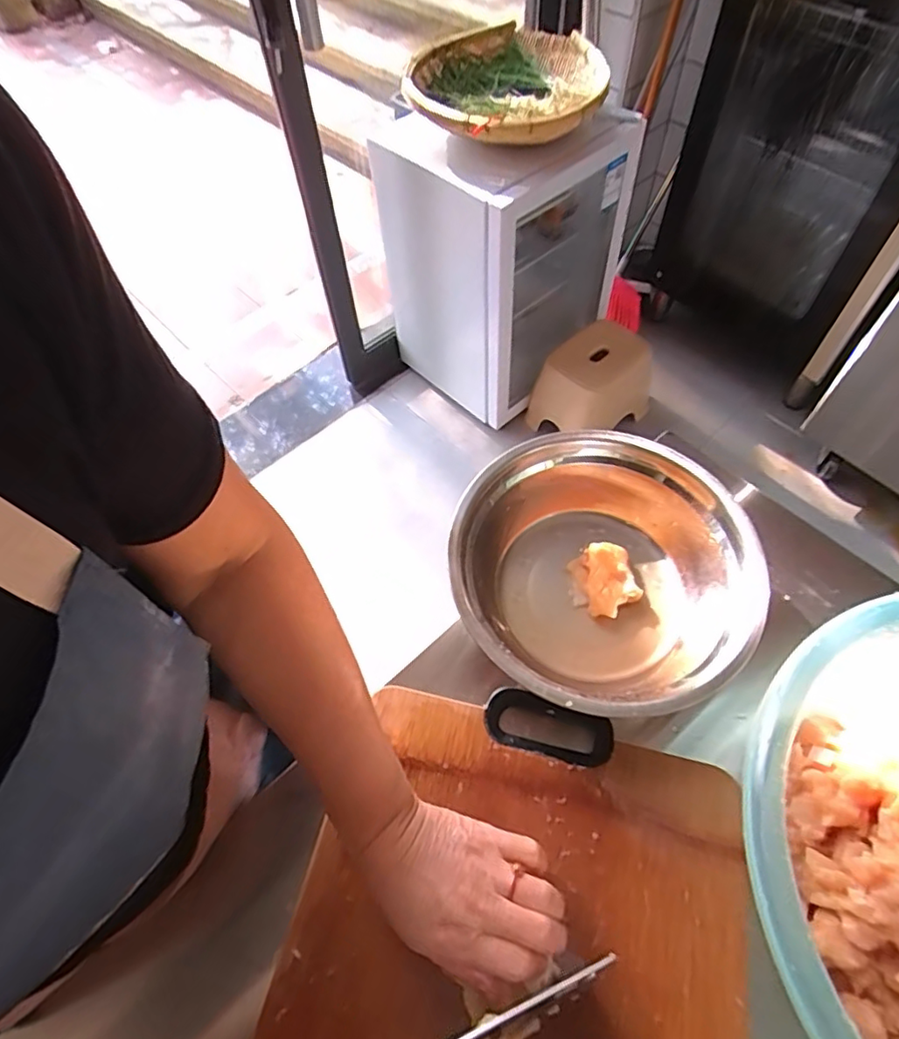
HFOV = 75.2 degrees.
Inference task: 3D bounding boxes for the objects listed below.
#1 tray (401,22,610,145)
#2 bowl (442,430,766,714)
[{"bbox_3d":[0.087,-0.663,0.877,0.320,0.065,0.218,27,63,18],"label":"tray"},{"bbox_3d":[0.125,0.052,0.494,0.228,0.088,0.226,-1,58,2],"label":"bowl"}]

